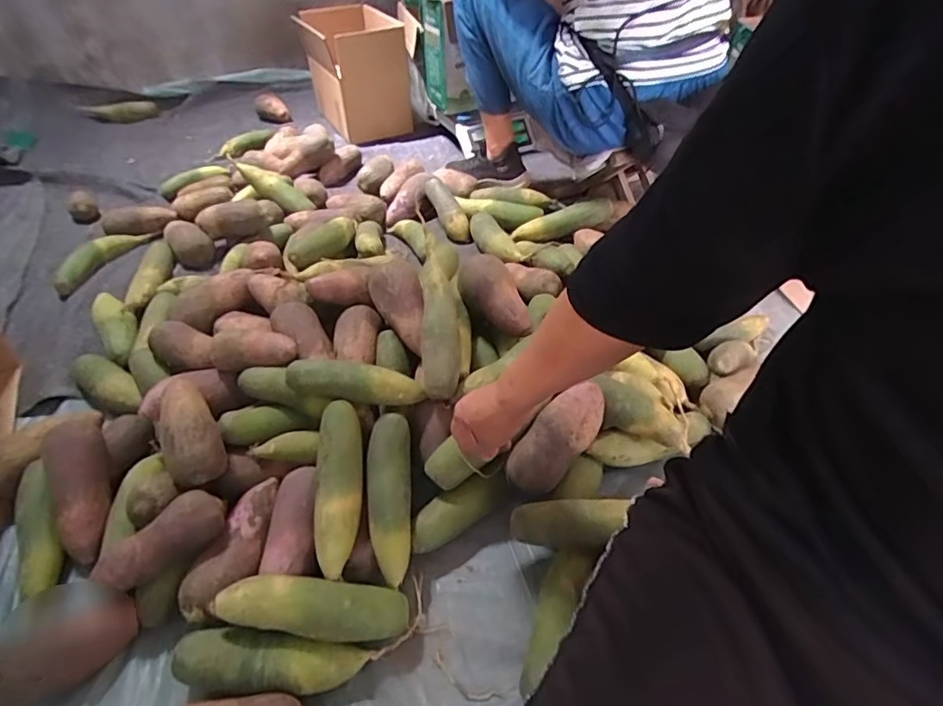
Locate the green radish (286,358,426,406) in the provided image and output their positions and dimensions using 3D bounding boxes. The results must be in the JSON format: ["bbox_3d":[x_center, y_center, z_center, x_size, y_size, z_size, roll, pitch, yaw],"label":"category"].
[{"bbox_3d":[-0.153,0.041,0.712,0.178,0.059,0.046,2,43,4],"label":"green radish"}]

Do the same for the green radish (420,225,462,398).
[{"bbox_3d":[-0.042,-0.049,0.739,0.057,0.055,0.224,-4,68,1],"label":"green radish"}]

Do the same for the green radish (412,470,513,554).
[{"bbox_3d":[-0.016,0.195,0.680,0.140,0.040,0.049,-22,47,-19],"label":"green radish"}]

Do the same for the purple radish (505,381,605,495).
[{"bbox_3d":[0.105,0.109,0.657,0.161,0.055,0.051,-53,53,7],"label":"purple radish"}]

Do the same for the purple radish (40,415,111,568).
[{"bbox_3d":[-0.500,0.176,0.684,0.049,0.059,0.181,-6,88,-1],"label":"purple radish"}]

